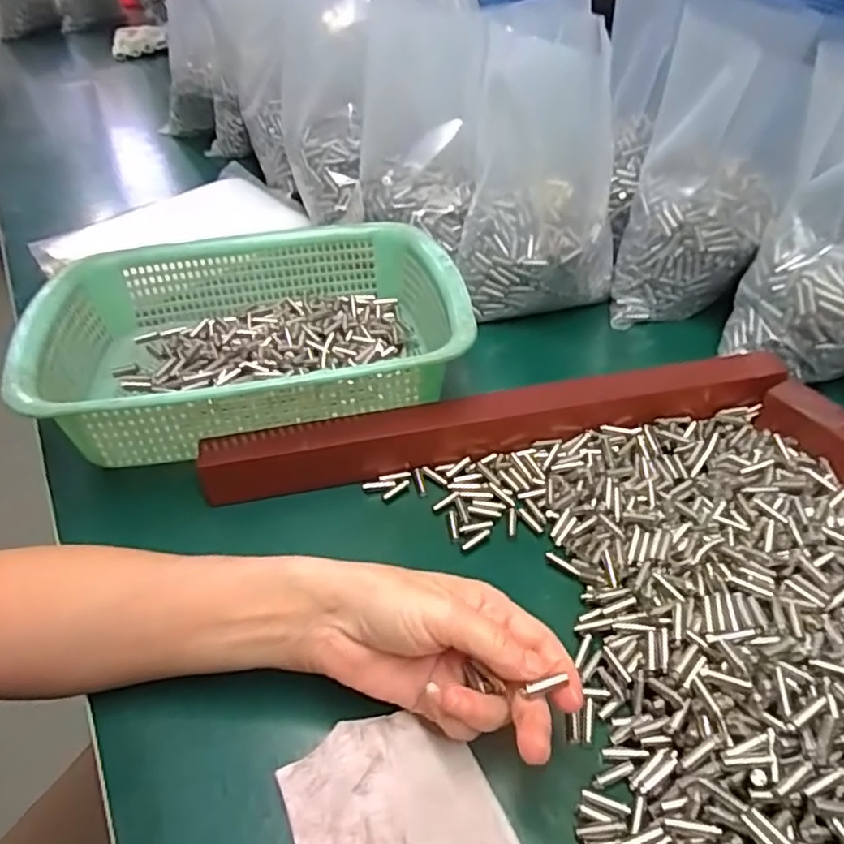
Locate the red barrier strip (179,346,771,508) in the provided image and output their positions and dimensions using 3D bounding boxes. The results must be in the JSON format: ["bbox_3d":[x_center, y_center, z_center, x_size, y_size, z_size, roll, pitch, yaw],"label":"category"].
[{"bbox_3d":[0.052,-0.003,0.438,0.394,0.031,0.031,-10,45,-5],"label":"red barrier strip"}]

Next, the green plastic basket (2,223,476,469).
[{"bbox_3d":[-0.121,-0.069,0.489,0.297,0.086,0.226,-11,45,-6],"label":"green plastic basket"}]

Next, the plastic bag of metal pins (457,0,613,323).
[{"bbox_3d":[0.096,-0.197,0.524,0.127,0.201,0.104,1,45,7],"label":"plastic bag of metal pins"}]

